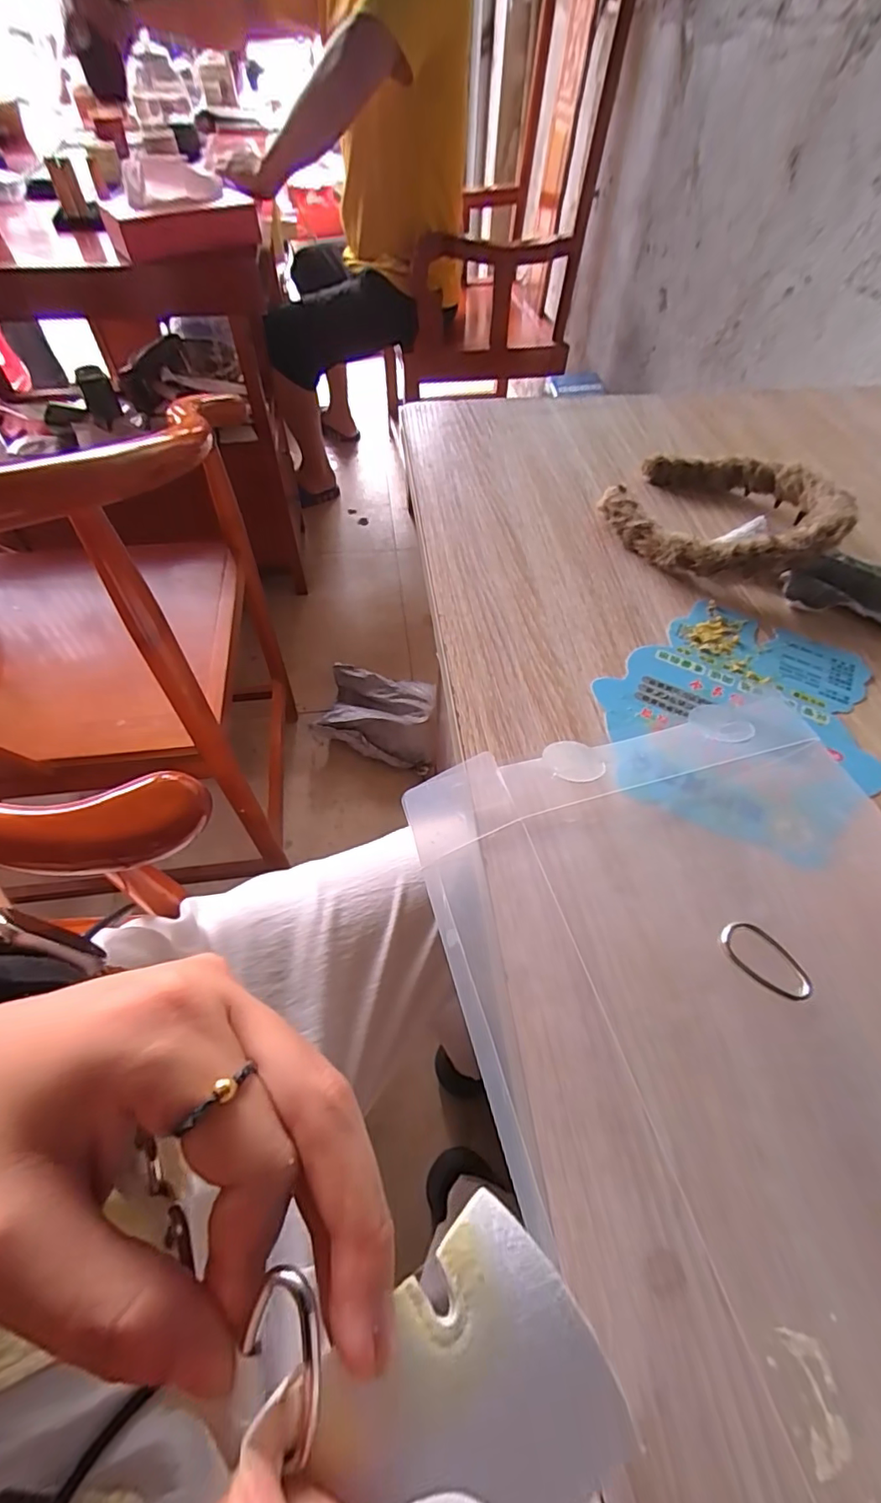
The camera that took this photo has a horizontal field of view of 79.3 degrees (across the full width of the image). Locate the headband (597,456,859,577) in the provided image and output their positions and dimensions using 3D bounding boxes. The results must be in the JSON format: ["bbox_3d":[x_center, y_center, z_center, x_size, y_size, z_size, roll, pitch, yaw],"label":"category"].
[{"bbox_3d":[0.210,-0.181,0.394,0.154,0.043,0.143,1,56,-1],"label":"headband"}]

